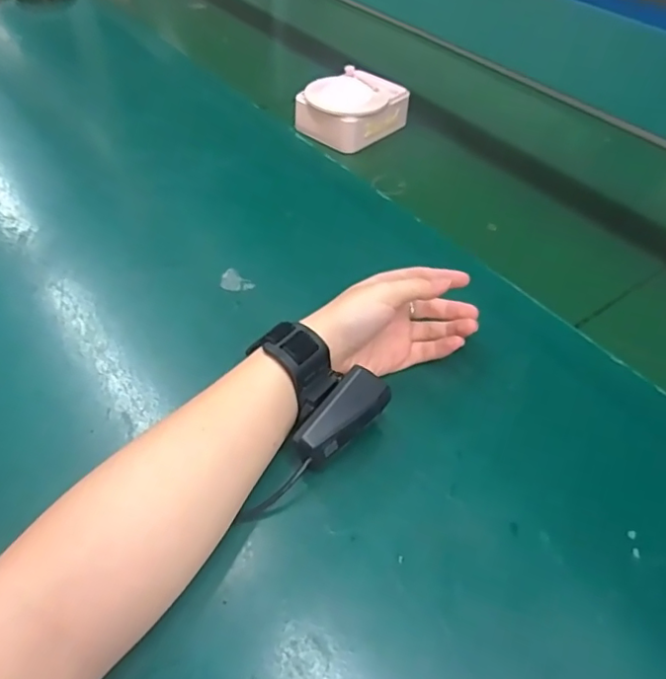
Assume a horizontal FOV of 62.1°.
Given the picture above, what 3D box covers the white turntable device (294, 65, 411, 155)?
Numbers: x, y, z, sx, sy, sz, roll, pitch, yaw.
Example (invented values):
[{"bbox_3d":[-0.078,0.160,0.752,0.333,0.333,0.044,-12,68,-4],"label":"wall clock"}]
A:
[{"bbox_3d":[0.021,-0.291,0.699,0.092,0.052,0.129,36,55,27],"label":"white turntable device"}]

